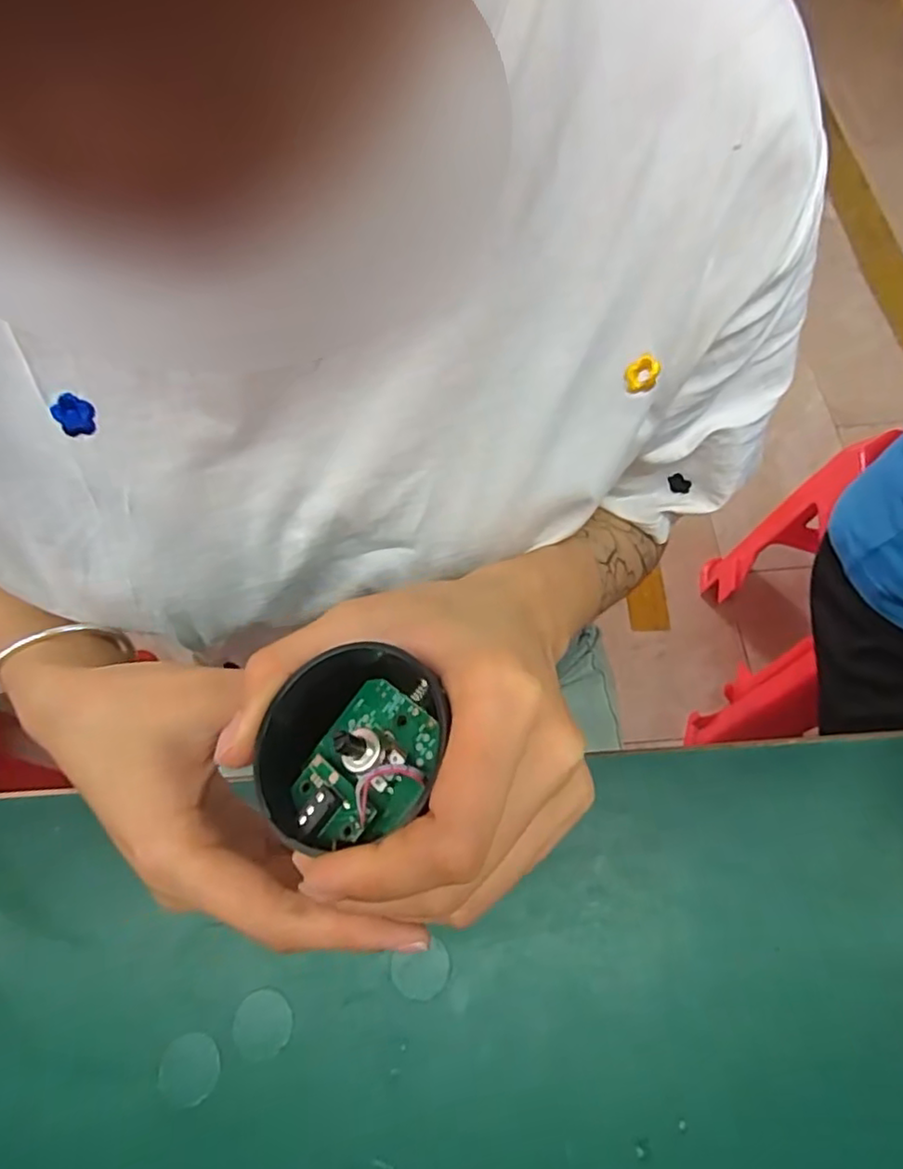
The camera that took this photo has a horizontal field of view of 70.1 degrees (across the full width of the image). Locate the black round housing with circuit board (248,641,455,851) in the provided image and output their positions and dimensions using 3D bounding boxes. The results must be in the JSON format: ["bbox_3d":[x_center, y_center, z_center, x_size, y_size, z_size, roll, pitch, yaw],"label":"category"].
[{"bbox_3d":[-0.027,0.041,0.176,0.050,0.027,0.051,-1,66,3],"label":"black round housing with circuit board"}]

